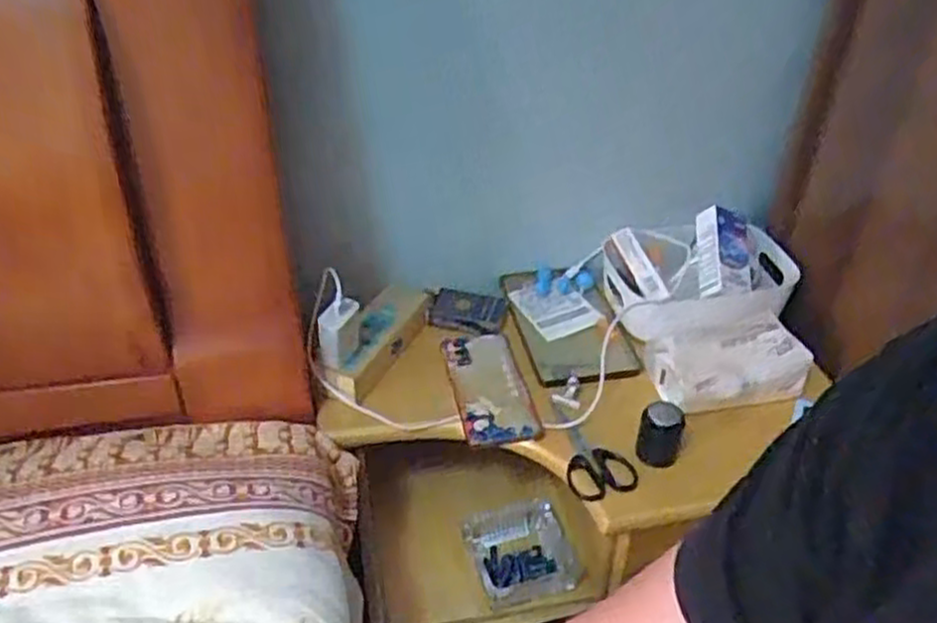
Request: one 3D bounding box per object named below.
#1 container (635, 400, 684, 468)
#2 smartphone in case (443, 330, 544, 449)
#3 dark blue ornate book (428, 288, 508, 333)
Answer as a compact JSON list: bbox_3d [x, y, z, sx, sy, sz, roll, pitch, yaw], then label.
[{"bbox_3d":[0.181,0.116,0.740,0.039,0.052,0.033,11,39,13],"label":"container"},{"bbox_3d":[0.021,0.076,0.822,0.077,0.015,0.159,-6,38,-9],"label":"smartphone in case"},{"bbox_3d":[0.000,-0.003,0.914,0.085,0.017,0.065,4,38,3],"label":"dark blue ornate book"}]

